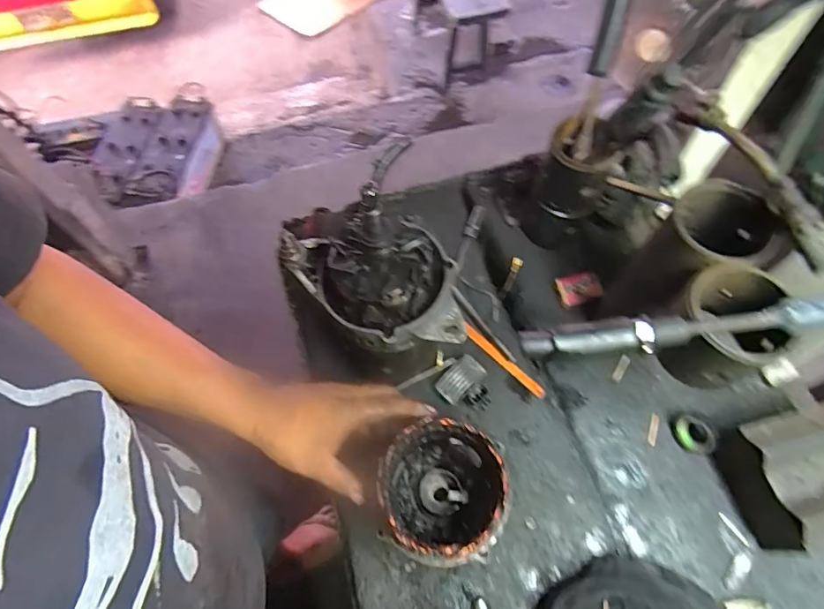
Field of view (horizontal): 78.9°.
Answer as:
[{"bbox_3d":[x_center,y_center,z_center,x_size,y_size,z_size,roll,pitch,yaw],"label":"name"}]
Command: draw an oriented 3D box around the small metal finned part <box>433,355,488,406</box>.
[{"bbox_3d":[0.059,0.094,0.620,0.059,0.023,0.037,-38,68,-16],"label":"small metal finned part"}]

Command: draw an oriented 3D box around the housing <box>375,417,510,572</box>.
[{"bbox_3d":[0.030,0.190,0.509,0.113,0.134,0.119,1,63,3],"label":"housing"}]

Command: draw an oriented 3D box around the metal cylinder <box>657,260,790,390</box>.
[{"bbox_3d":[0.258,0.018,0.429,0.086,0.082,0.089,-1,63,2],"label":"metal cylinder"}]

